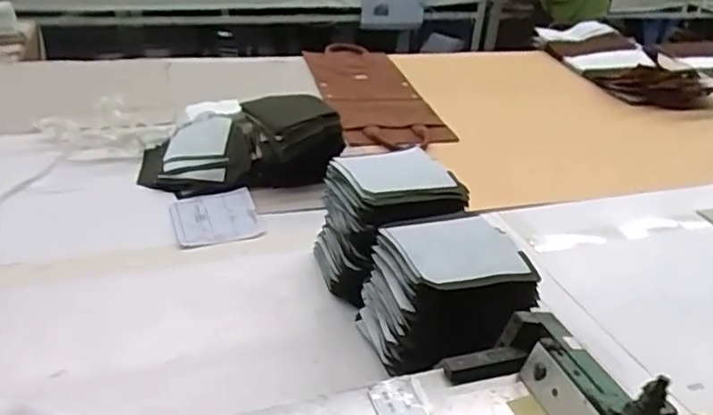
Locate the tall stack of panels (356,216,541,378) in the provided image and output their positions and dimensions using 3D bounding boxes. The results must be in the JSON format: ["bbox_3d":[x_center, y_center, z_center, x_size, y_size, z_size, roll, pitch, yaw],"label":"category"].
[{"bbox_3d":[0.103,0.092,0.698,0.164,0.125,0.128,-4,32,-15],"label":"tall stack of panels"}]

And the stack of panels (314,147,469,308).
[{"bbox_3d":[0.039,0.024,0.809,0.166,0.158,0.143,-12,35,-25],"label":"stack of panels"}]

